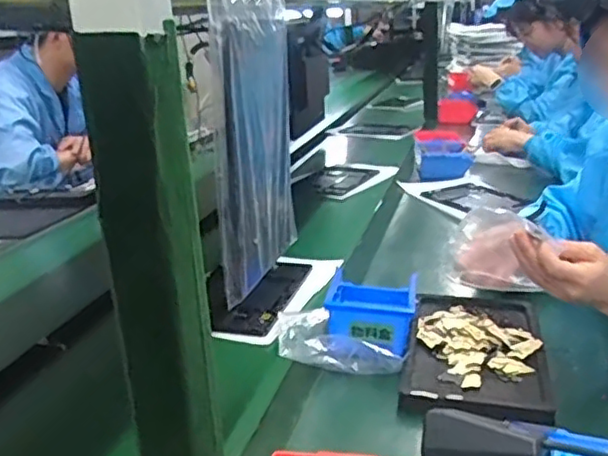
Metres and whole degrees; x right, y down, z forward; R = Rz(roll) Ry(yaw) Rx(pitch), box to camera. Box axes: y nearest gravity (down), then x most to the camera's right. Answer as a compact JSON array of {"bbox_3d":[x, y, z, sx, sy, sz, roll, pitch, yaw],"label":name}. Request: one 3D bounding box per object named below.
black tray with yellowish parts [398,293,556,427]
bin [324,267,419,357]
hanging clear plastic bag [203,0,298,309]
[{"bbox_3d":[0.206,0.138,0.765,0.152,0.027,0.268,2,19,15],"label":"black tray with yellowish parts"},{"bbox_3d":[0.087,0.102,0.812,0.111,0.053,0.151,3,21,10],"label":"bin"},{"bbox_3d":[-0.045,-0.103,0.592,0.037,0.293,0.182,0,19,10],"label":"hanging clear plastic bag"}]

